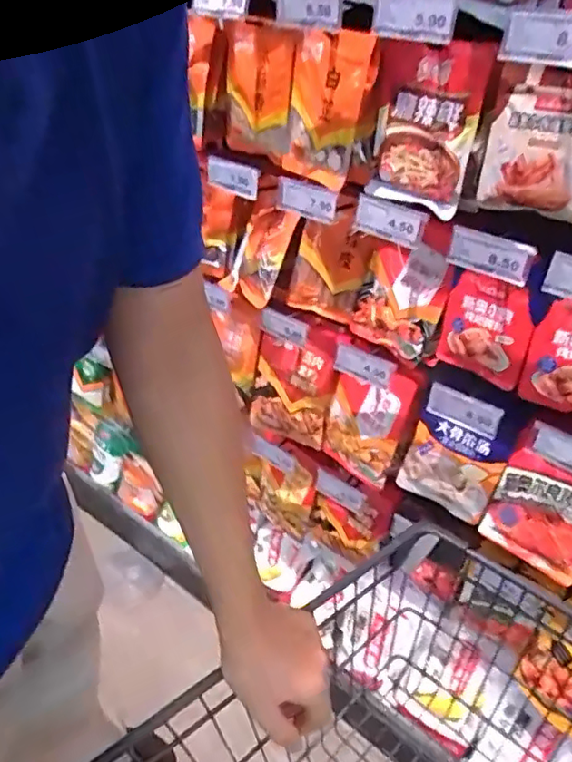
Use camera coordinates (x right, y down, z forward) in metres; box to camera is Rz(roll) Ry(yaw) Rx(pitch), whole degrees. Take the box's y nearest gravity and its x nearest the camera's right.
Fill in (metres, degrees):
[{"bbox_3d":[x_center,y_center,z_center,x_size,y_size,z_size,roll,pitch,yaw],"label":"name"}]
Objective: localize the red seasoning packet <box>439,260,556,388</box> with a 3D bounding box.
[{"bbox_3d":[0.273,-0.083,0.776,0.033,0.162,0.131,-21,41,-32],"label":"red seasoning packet"}]

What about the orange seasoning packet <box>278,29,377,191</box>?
[{"bbox_3d":[0.049,-0.390,0.824,0.034,0.187,0.148,-21,41,-32],"label":"orange seasoning packet"}]

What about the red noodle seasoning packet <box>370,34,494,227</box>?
[{"bbox_3d":[0.177,-0.338,0.766,0.023,0.196,0.153,-24,43,-35],"label":"red noodle seasoning packet"}]

